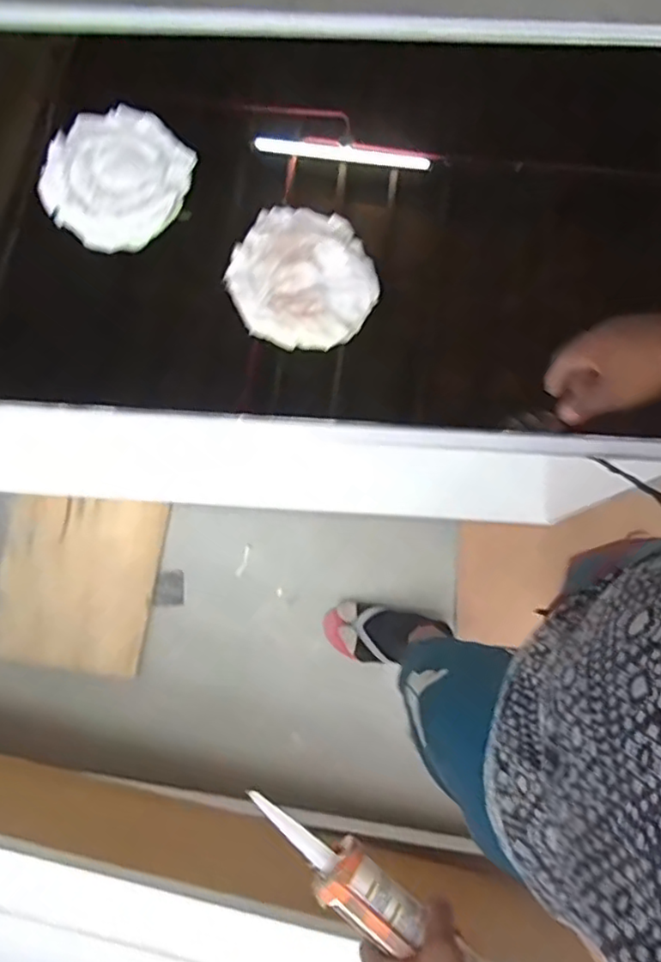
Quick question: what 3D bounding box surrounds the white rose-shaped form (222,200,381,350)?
[{"bbox_3d":[-0.039,-0.256,0.778,0.172,0.038,0.194,-25,82,1],"label":"white rose-shaped form"}]

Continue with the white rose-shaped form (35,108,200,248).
[{"bbox_3d":[-0.280,-0.401,0.819,0.184,0.038,0.186,32,86,7],"label":"white rose-shaped form"}]

